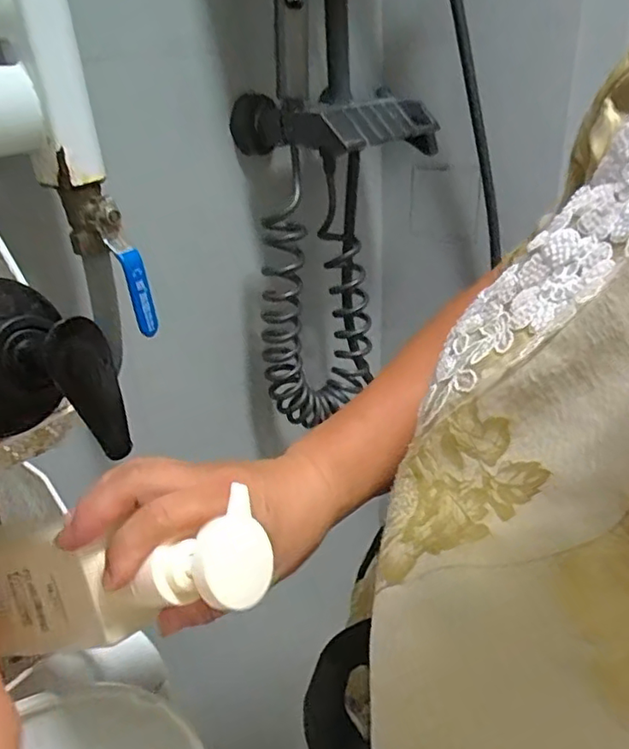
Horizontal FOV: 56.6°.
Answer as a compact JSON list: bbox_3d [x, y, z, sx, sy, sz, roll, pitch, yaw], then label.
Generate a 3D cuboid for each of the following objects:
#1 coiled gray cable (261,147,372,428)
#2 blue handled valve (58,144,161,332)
[{"bbox_3d":[0.005,-0.088,0.683,0.162,0.299,0.058,-29,36,-34],"label":"coiled gray cable"},{"bbox_3d":[-0.149,-0.085,0.415,0.049,0.128,0.026,-17,22,24],"label":"blue handled valve"}]

